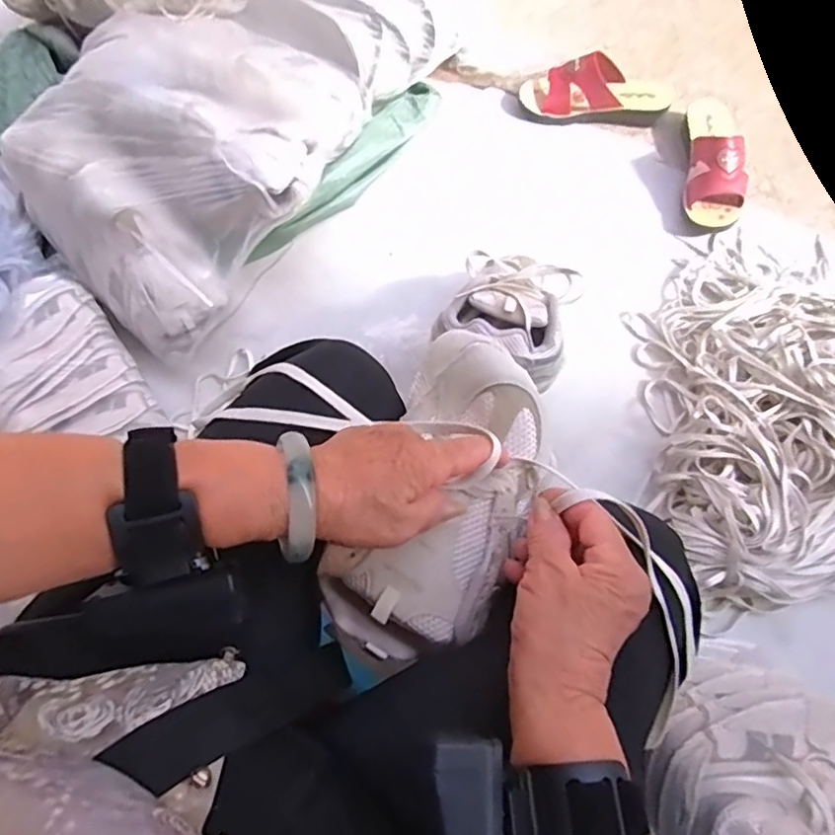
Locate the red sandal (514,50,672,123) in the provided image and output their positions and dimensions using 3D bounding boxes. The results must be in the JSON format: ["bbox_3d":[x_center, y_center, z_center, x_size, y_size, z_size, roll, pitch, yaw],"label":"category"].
[{"bbox_3d":[0.280,-0.513,0.939,0.239,0.055,0.082,1,73,5],"label":"red sandal"}]

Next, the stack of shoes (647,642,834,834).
[{"bbox_3d":[0.266,0.283,0.457,0.191,0.154,0.150,-39,74,-12],"label":"stack of shoes"}]

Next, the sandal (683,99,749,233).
[{"bbox_3d":[0.444,-0.392,0.891,0.080,0.072,0.232,6,74,7],"label":"sandal"}]

